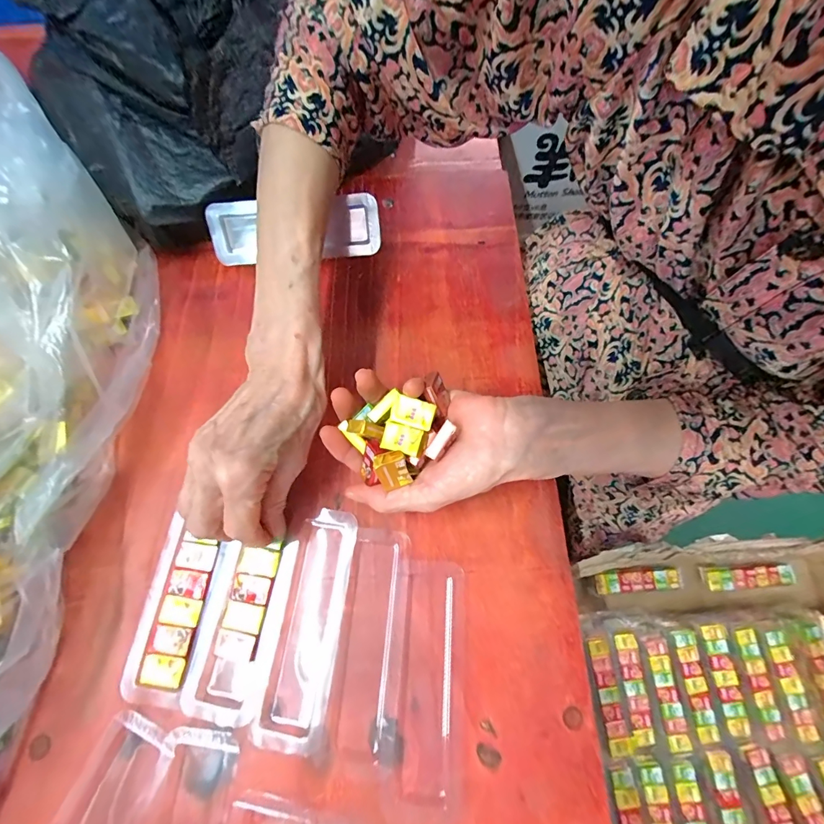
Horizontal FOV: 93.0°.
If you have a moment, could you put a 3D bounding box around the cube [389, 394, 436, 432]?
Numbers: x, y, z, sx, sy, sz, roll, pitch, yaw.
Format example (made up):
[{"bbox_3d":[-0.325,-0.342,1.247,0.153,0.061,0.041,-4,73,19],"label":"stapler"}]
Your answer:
[{"bbox_3d":[0.000,0.000,0.236,0.025,0.006,0.017,18,72,7],"label":"cube"}]

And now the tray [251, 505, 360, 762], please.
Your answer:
[{"bbox_3d":[-0.066,0.135,0.256,0.039,0.008,0.138,9,71,4],"label":"tray"}]

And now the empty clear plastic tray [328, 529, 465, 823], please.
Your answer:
[{"bbox_3d":[-0.007,0.158,0.249,0.077,0.009,0.150,5,71,2],"label":"empty clear plastic tray"}]

